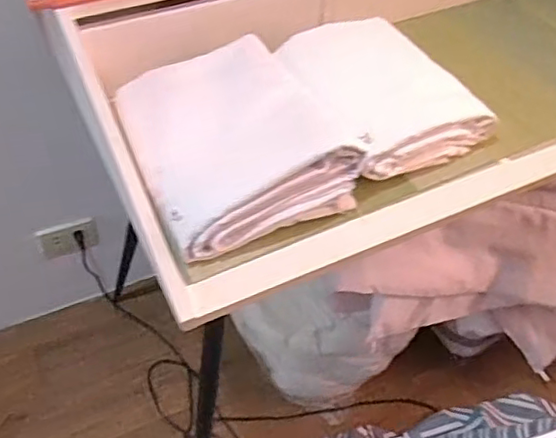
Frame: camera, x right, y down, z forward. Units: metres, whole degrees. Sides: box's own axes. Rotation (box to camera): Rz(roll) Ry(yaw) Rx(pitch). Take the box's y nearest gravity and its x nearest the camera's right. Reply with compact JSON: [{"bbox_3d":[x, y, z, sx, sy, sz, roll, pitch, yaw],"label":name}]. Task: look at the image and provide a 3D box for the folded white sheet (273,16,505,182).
[{"bbox_3d":[0.131,-0.173,0.814,0.206,0.079,0.246,-22,53,-20],"label":"folded white sheet"}]

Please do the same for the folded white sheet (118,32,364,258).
[{"bbox_3d":[-0.058,-0.104,0.751,0.234,0.066,0.284,-21,53,-19],"label":"folded white sheet"}]

